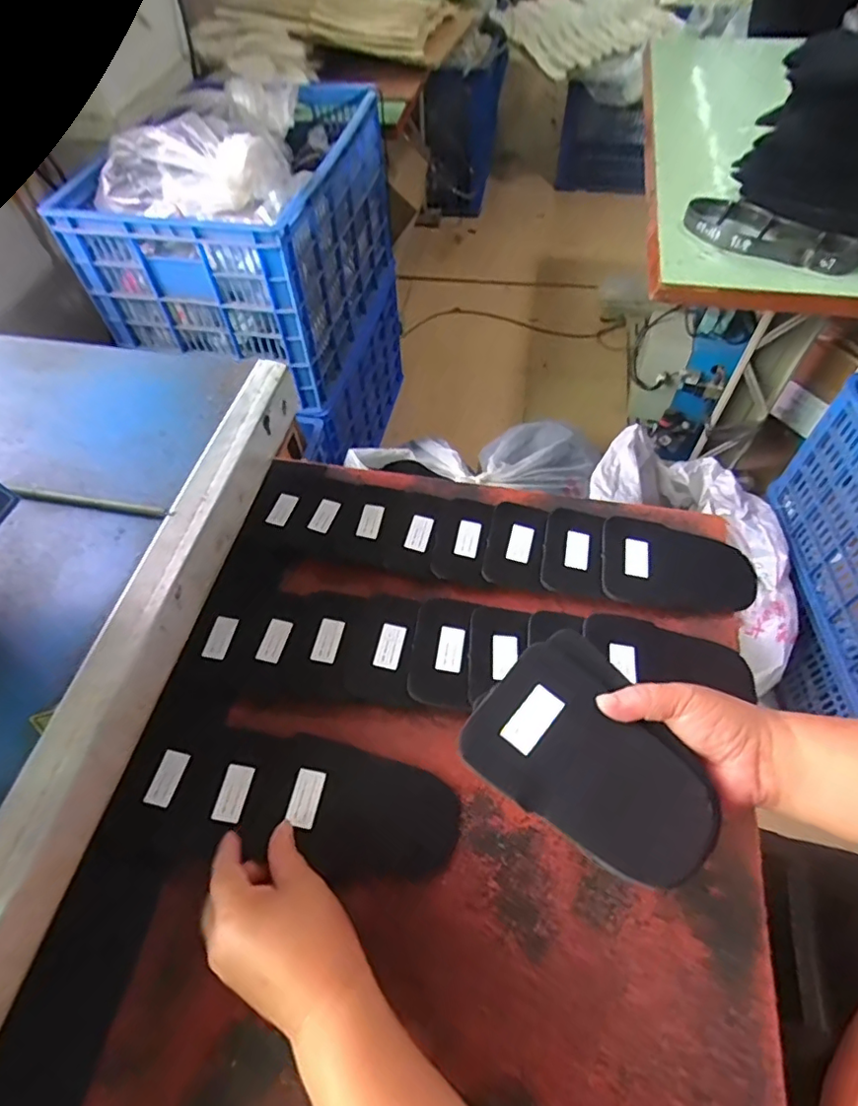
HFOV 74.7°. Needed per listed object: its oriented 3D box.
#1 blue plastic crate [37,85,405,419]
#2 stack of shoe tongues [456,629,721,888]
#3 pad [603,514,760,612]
[{"bbox_3d":[-0.379,-0.688,1.278,0.424,0.401,0.619,12,58,11],"label":"blue plastic crate"},{"bbox_3d":[0.103,0.122,0.344,0.143,0.009,0.107,35,65,22],"label":"stack of shoe tongues"},{"bbox_3d":[0.238,0.008,0.538,0.141,0.009,0.095,6,58,6],"label":"pad"}]

